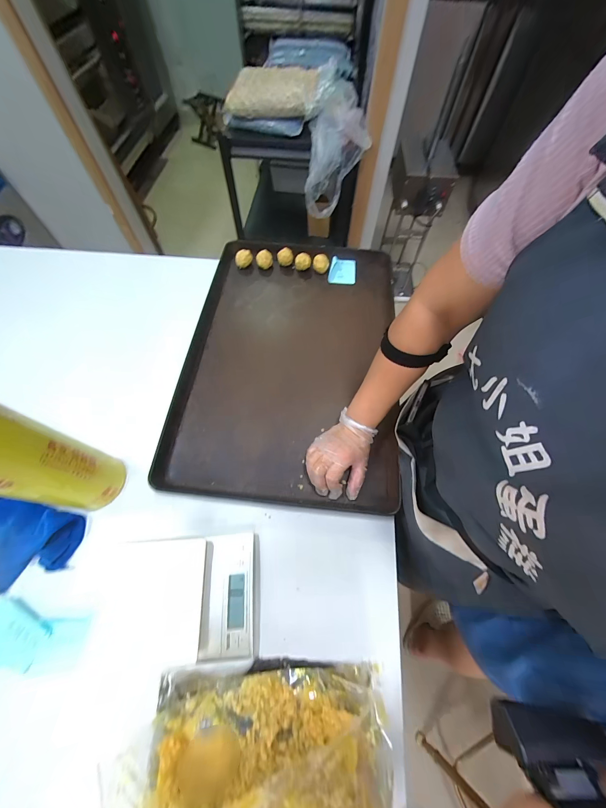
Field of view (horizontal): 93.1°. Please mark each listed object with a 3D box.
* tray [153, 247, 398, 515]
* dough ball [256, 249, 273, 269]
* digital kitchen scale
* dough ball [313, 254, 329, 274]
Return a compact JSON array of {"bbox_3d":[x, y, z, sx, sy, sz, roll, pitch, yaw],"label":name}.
[{"bbox_3d":[-0.018,-0.112,0.596,0.406,0.047,0.608,7,64,2],"label":"tray"},{"bbox_3d":[-0.092,-0.345,0.689,0.039,0.028,0.040,0,64,-1],"label":"dough ball"},{"bbox_3d":[-0.178,0.269,0.400,0.217,0.024,0.145,-3,64,-2],"label":"digital kitchen scale"},{"bbox_3d":[0.043,-0.332,0.685,0.037,0.033,0.035,6,64,2],"label":"dough ball"}]

